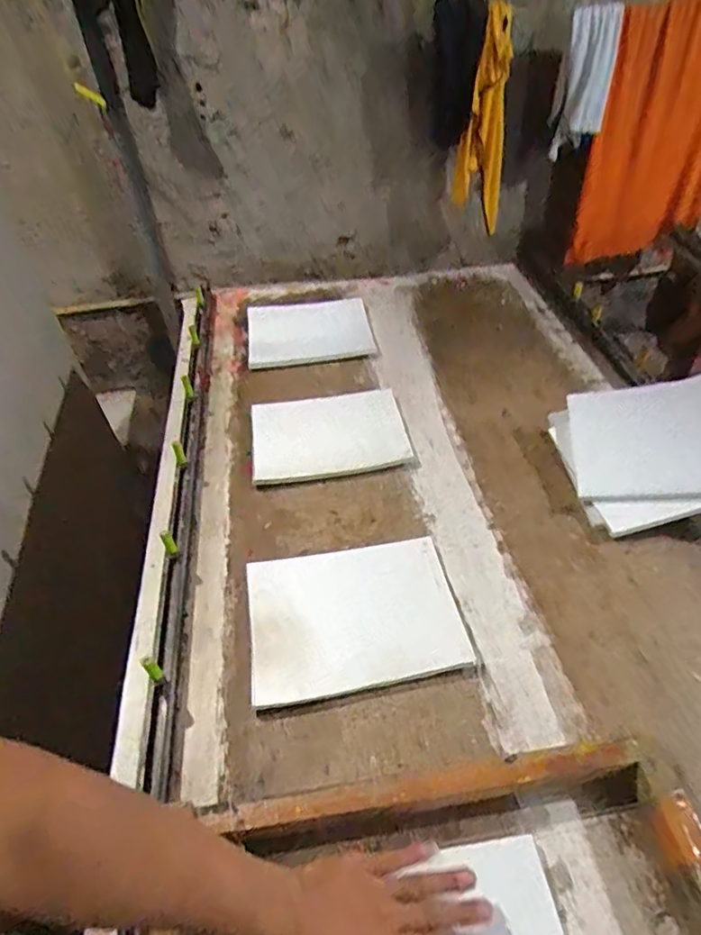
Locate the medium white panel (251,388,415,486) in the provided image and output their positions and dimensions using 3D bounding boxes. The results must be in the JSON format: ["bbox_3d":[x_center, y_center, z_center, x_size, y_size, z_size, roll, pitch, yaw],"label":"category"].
[{"bbox_3d":[-0.039,-0.060,0.999,0.268,0.022,0.203,-8,45,-1],"label":"medium white panel"}]

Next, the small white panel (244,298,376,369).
[{"bbox_3d":[-0.095,-0.313,1.267,0.271,0.025,0.238,-8,45,-2],"label":"small white panel"}]

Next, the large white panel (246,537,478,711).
[{"bbox_3d":[0.003,0.192,0.745,0.271,0.016,0.205,-10,45,-4],"label":"large white panel"}]

